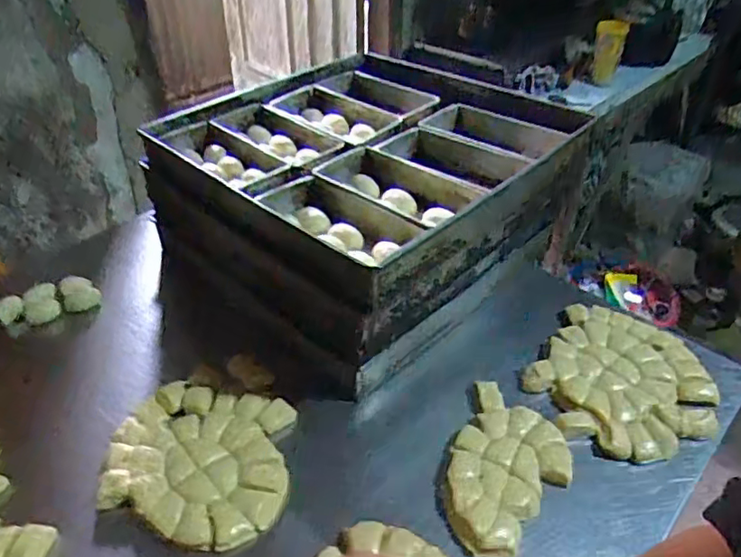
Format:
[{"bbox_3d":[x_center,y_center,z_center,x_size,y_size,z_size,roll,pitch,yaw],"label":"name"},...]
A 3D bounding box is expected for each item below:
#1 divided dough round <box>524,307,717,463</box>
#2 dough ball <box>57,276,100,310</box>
[{"bbox_3d":[0.315,0.121,0.743,0.199,0.023,0.237,26,45,27],"label":"divided dough round"},{"bbox_3d":[-0.407,0.019,0.846,0.047,0.032,0.043,1,39,-1],"label":"dough ball"}]

